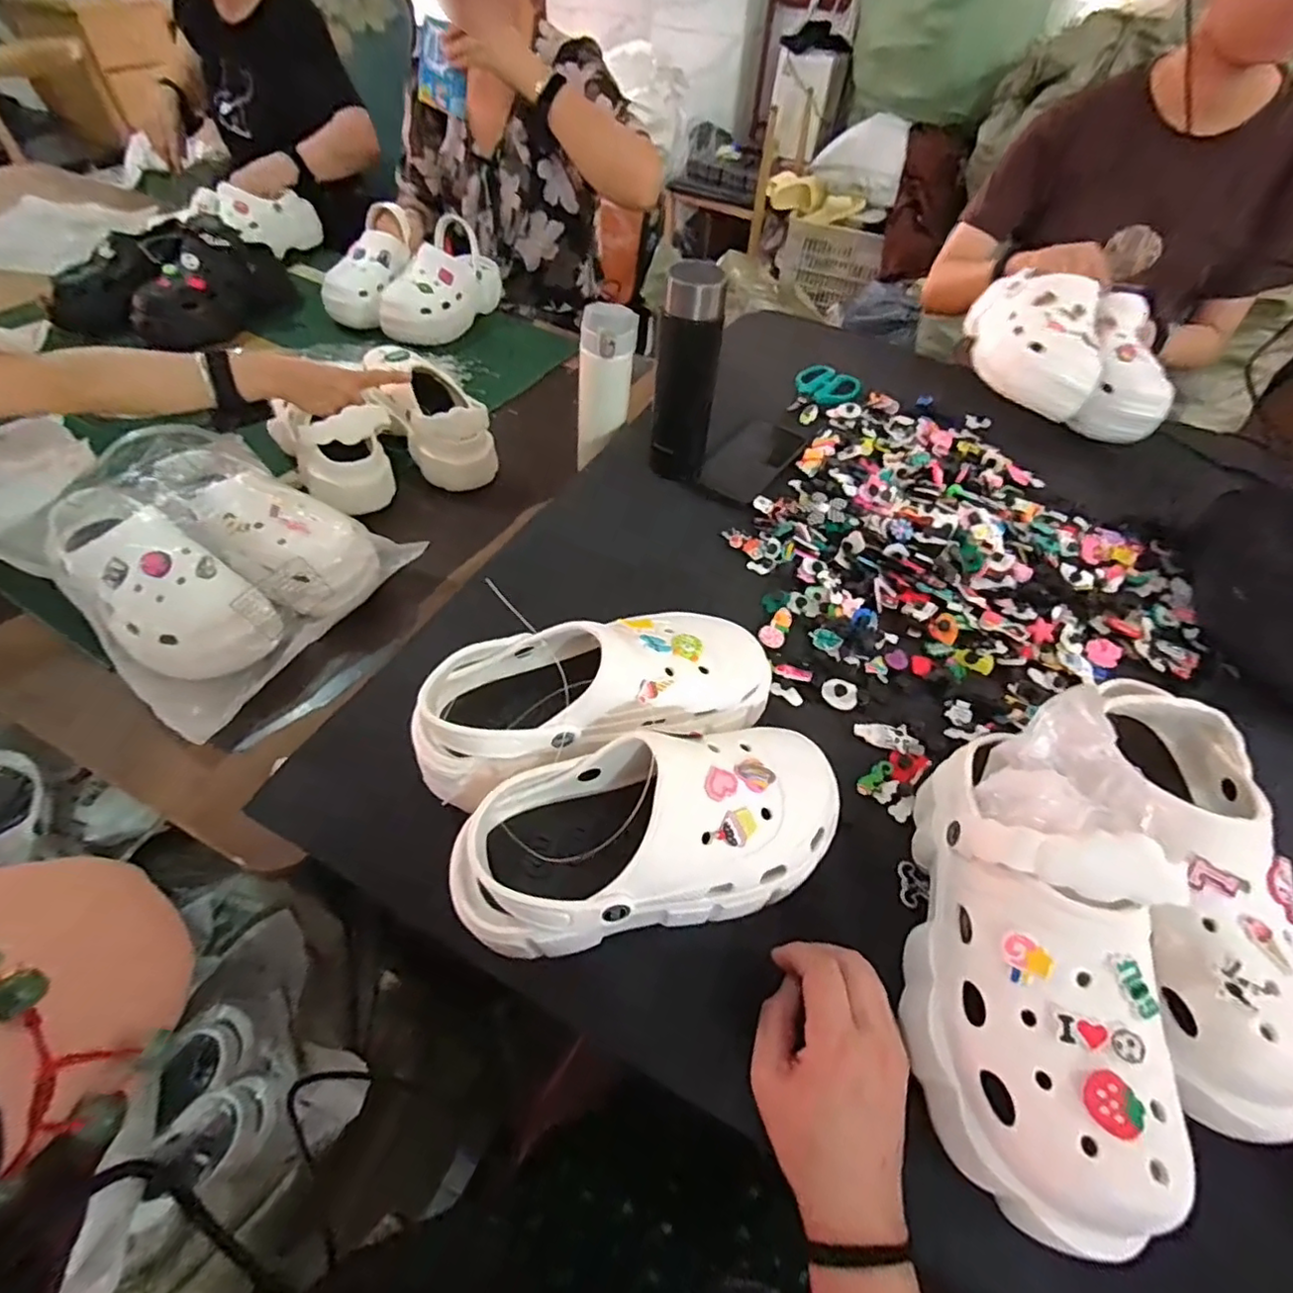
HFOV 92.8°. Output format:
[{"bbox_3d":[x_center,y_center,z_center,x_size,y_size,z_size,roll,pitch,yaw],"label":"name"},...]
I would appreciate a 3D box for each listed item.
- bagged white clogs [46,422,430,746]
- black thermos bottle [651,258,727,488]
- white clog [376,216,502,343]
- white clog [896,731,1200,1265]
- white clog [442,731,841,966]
[{"bbox_3d":[-0.477,-0.106,0.660,0.312,0.111,0.280,26,55,17],"label":"bagged white clogs"},{"bbox_3d":[0.039,-0.265,0.634,0.063,0.209,0.051,3,52,-1],"label":"black thermos bottle"},{"bbox_3d":[-0.368,-0.634,1.085,0.104,0.114,0.255,22,54,13],"label":"white clog"},{"bbox_3d":[0.222,0.173,0.353,0.110,0.121,0.253,15,53,9],"label":"white clog"},{"bbox_3d":[0.005,0.122,0.393,0.248,0.101,0.102,-10,53,-11],"label":"white clog"}]

